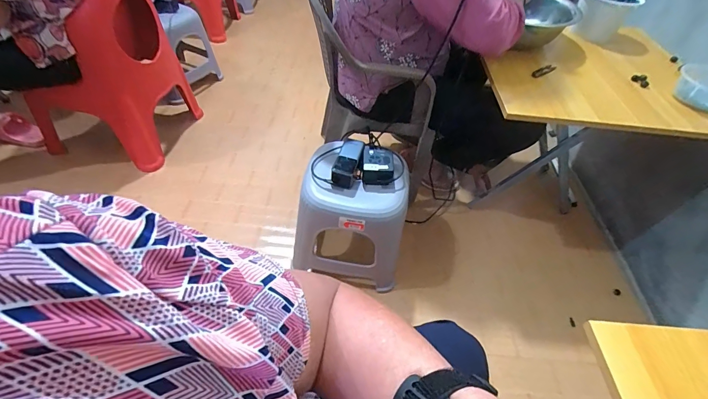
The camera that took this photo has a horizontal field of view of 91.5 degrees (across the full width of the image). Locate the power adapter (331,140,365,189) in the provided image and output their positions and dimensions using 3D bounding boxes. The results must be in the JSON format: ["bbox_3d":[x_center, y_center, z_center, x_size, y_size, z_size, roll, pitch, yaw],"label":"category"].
[{"bbox_3d":[-0.015,-0.095,0.839,0.057,0.044,0.137,11,60,8],"label":"power adapter"}]

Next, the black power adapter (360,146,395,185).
[{"bbox_3d":[0.058,-0.086,0.851,0.077,0.045,0.099,2,45,-2],"label":"black power adapter"}]

